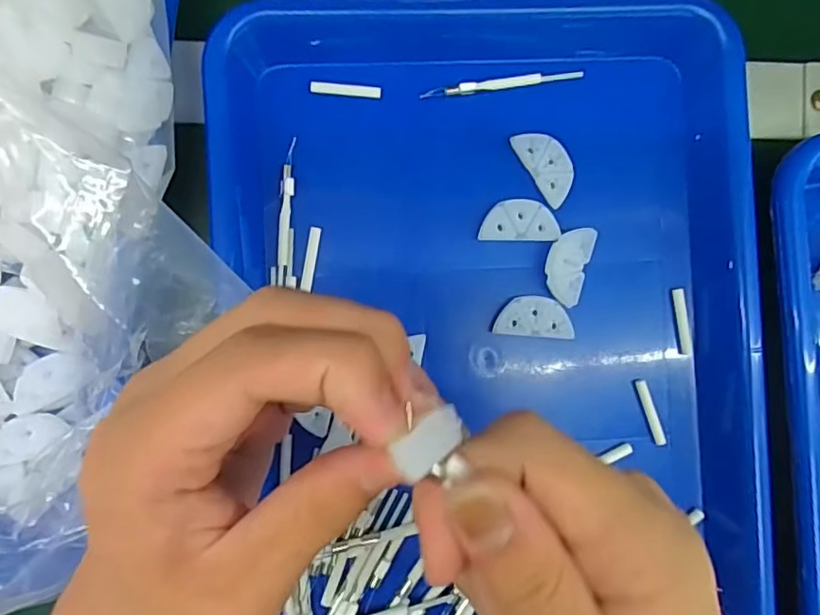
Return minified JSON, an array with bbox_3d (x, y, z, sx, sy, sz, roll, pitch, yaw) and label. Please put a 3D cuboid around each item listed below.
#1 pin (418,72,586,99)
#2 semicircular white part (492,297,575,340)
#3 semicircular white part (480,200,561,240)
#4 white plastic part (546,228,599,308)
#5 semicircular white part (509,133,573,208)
[{"bbox_3d":[0.046,-0.110,0.284,0.079,0.004,0.005,-8,90,-5],"label":"pin"},{"bbox_3d":[0.062,0.005,0.284,0.038,0.004,0.019,4,89,-4],"label":"semicircular white part"},{"bbox_3d":[0.054,-0.043,0.284,0.037,0.004,0.020,1,89,-5],"label":"semicircular white part"},{"bbox_3d":[0.077,-0.021,0.283,0.020,0.004,0.038,17,88,-4],"label":"white plastic part"},{"bbox_3d":[0.068,-0.070,0.285,0.019,0.005,0.039,-33,92,-4],"label":"semicircular white part"}]

